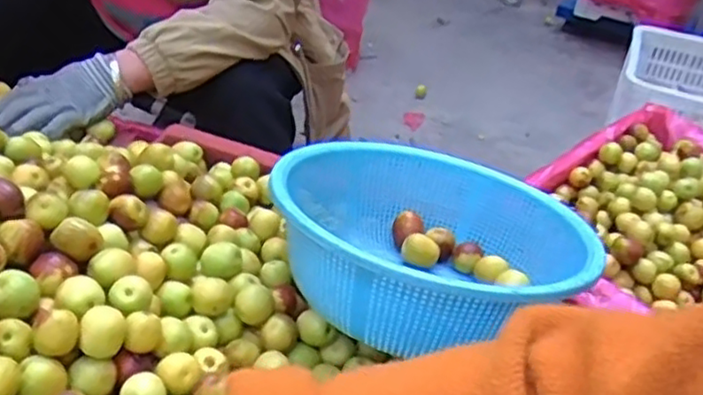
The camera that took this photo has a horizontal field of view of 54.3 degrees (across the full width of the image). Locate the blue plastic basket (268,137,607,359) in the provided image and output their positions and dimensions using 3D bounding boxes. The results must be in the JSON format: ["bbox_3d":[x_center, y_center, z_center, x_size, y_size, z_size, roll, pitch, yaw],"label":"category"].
[{"bbox_3d":[0.065,0.044,0.577,0.248,0.099,0.271,15,23,9],"label":"blue plastic basket"}]

